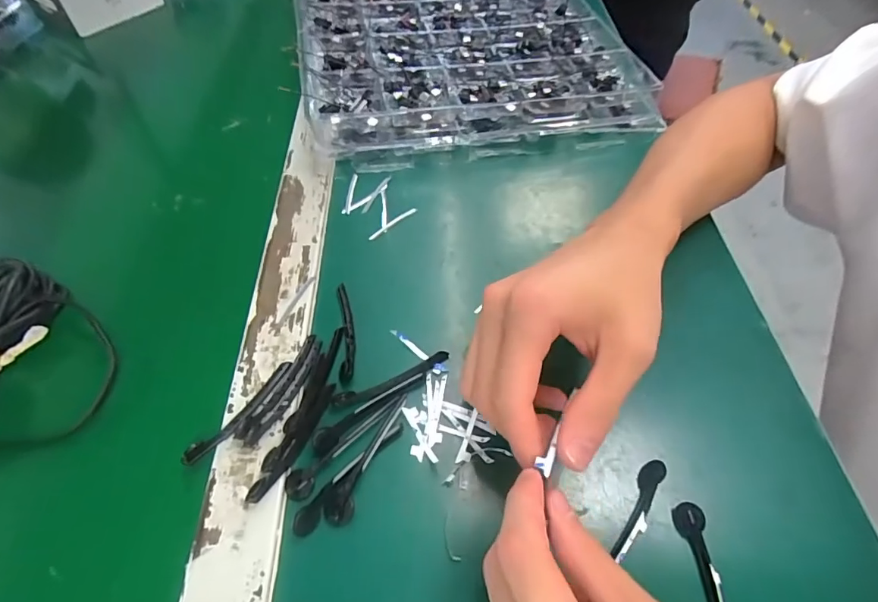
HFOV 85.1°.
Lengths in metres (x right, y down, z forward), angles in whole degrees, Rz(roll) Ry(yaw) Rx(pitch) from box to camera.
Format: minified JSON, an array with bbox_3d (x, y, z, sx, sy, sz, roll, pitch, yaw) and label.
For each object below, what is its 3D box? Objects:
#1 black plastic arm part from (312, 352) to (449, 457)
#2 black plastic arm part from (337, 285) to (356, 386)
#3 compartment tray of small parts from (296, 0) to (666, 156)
[{"bbox_3d":[-0.032,0.054,0.274,0.093,0.004,0.012,-35,63,-25],"label":"black plastic arm part"},{"bbox_3d":[-0.058,0.017,0.299,0.010,0.006,0.070,-5,54,-7],"label":"black plastic arm part"},{"bbox_3d":[0.012,-0.307,0.521,0.314,0.040,0.442,-6,54,-8],"label":"compartment tray of small parts"}]

